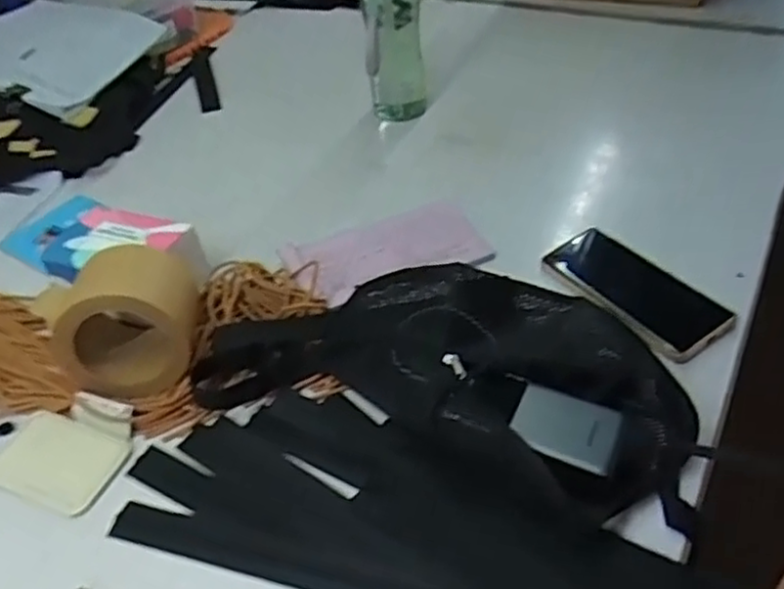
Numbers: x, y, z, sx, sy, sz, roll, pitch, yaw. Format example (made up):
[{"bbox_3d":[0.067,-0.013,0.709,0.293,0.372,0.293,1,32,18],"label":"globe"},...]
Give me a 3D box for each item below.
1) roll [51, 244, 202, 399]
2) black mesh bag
[{"bbox_3d":[-0.218,0.025,0.590,0.100,0.108,0.095,-1,43,4],"label":"roll"},{"bbox_3d":[0.043,0.046,0.558,0.373,0.063,0.176,13,46,18],"label":"black mesh bag"}]

